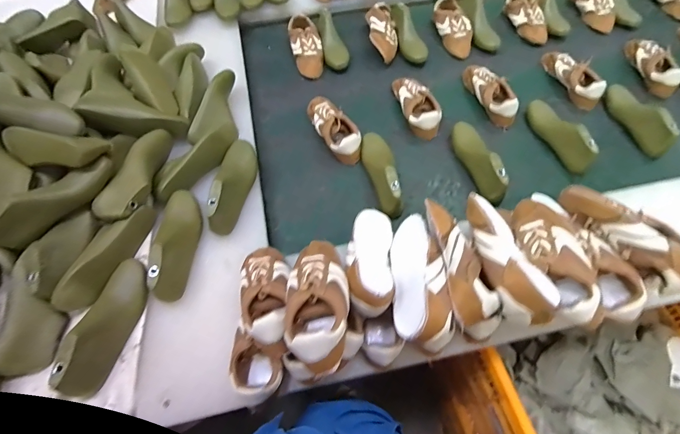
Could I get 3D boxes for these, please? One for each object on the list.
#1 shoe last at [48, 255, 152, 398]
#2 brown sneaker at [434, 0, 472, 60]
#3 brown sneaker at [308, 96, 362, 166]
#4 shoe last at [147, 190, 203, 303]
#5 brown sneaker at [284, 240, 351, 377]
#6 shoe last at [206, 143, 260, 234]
[{"bbox_3d":[-0.387,0.177,0.578,0.070,0.077,0.229,6,62,4],"label":"shoe last"},{"bbox_3d":[0.351,-0.594,1.073,0.097,0.070,0.226,-3,62,-1],"label":"brown sneaker"},{"bbox_3d":[-0.015,-0.228,0.868,0.086,0.068,0.215,-21,63,-10],"label":"brown sneaker"},{"bbox_3d":[-0.308,0.047,0.642,0.083,0.069,0.230,-8,62,-3],"label":"shoe last"},{"bbox_3d":[-0.032,0.116,0.515,0.088,0.062,0.203,-3,44,-1],"label":"brown sneaker"},{"bbox_3d":[-0.222,-0.077,0.711,0.073,0.075,0.221,0,62,1],"label":"shoe last"}]

